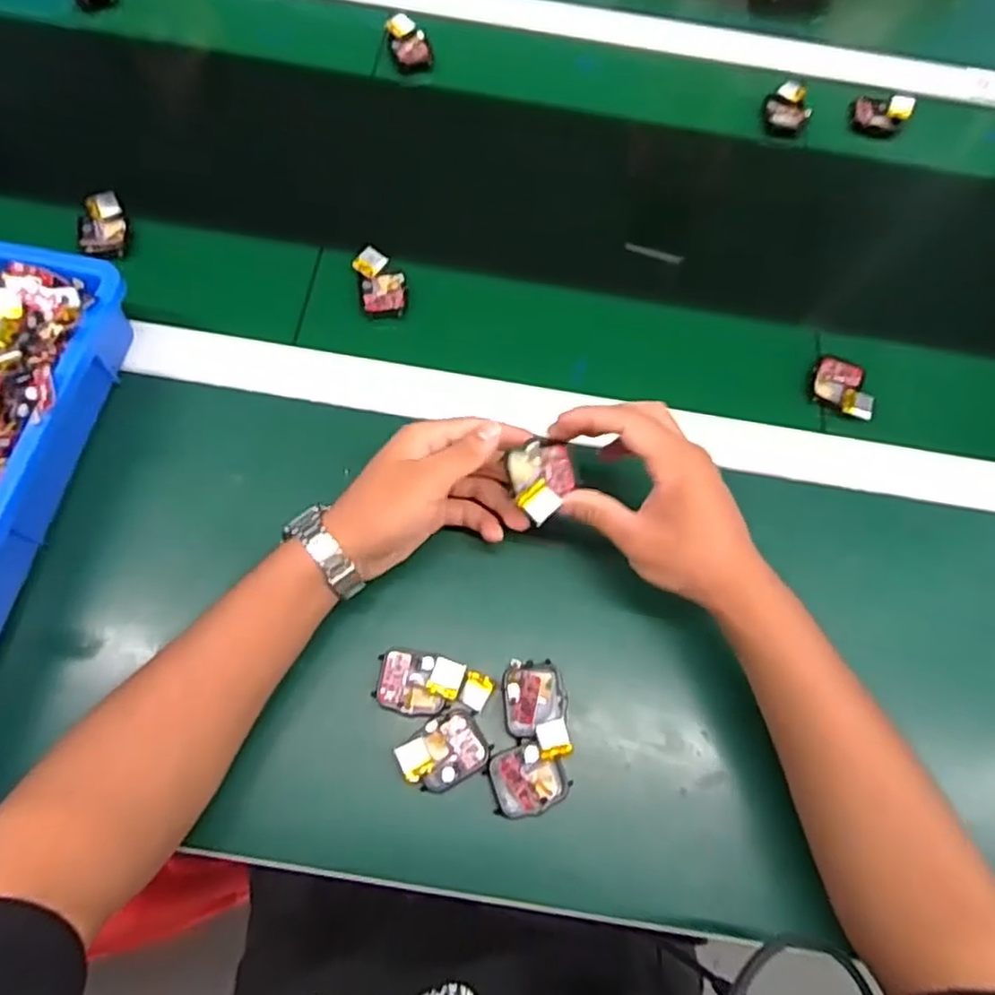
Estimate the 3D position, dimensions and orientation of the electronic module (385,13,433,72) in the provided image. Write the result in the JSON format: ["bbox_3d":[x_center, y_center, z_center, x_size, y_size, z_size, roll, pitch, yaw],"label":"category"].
[{"bbox_3d":[-0.082,-0.427,0.635,0.037,0.017,0.058,-12,69,-7],"label":"electronic module"}]

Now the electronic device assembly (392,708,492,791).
[{"bbox_3d":[-0.032,0.154,0.407,0.048,0.014,0.038,-32,73,-14],"label":"electronic device assembly"}]

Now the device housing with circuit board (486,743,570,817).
[{"bbox_3d":[0.018,0.170,0.409,0.045,0.008,0.039,-16,70,-9],"label":"device housing with circuit board"}]

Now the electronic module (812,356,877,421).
[{"bbox_3d":[0.270,-0.087,0.526,0.045,0.013,0.050,20,69,5],"label":"electronic module"}]

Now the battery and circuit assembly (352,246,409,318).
[{"bbox_3d":[-0.092,-0.169,0.532,0.036,0.018,0.054,-13,70,-8],"label":"battery and circuit assembly"}]

